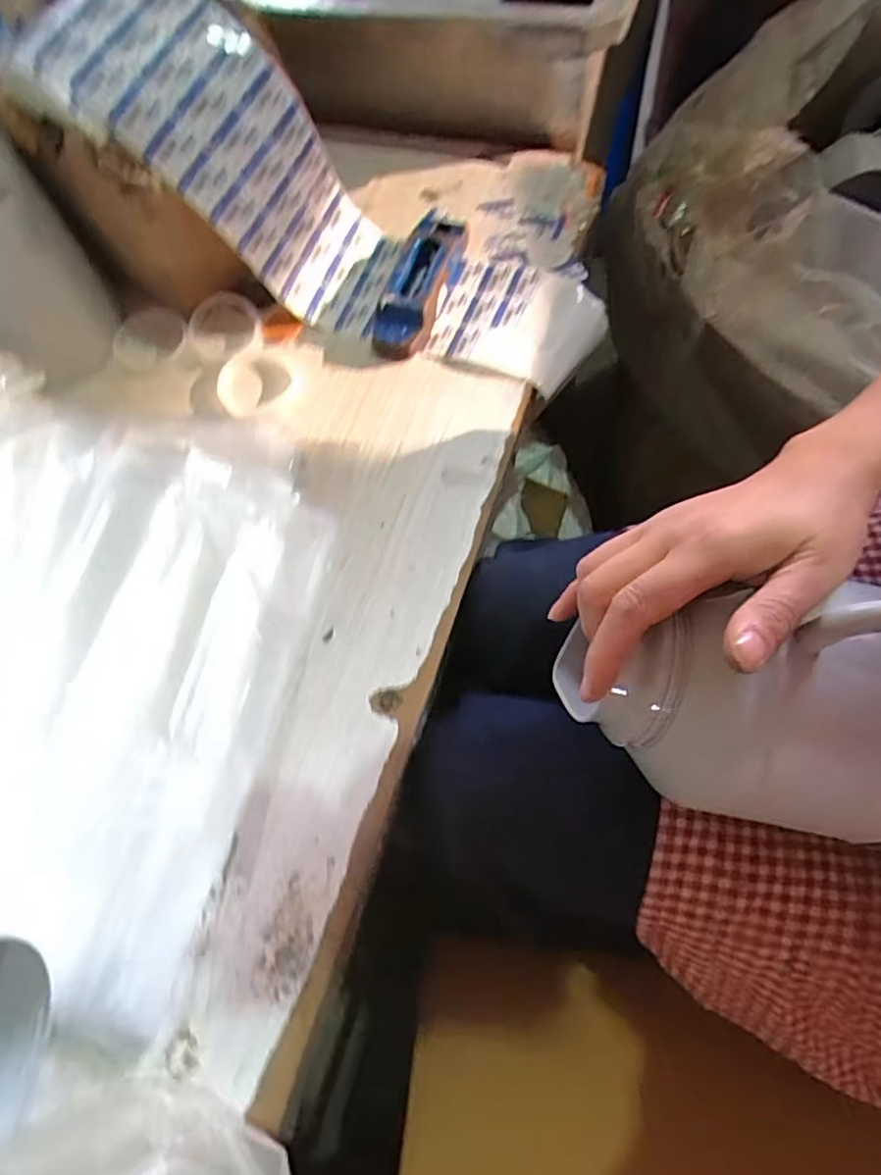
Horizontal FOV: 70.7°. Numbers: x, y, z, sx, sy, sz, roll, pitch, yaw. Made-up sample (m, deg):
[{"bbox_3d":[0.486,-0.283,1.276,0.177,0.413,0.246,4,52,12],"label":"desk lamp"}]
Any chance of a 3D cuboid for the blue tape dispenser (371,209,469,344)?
[{"bbox_3d":[-0.014,-0.256,0.508,0.043,0.026,0.146,17,70,9],"label":"blue tape dispenser"}]

